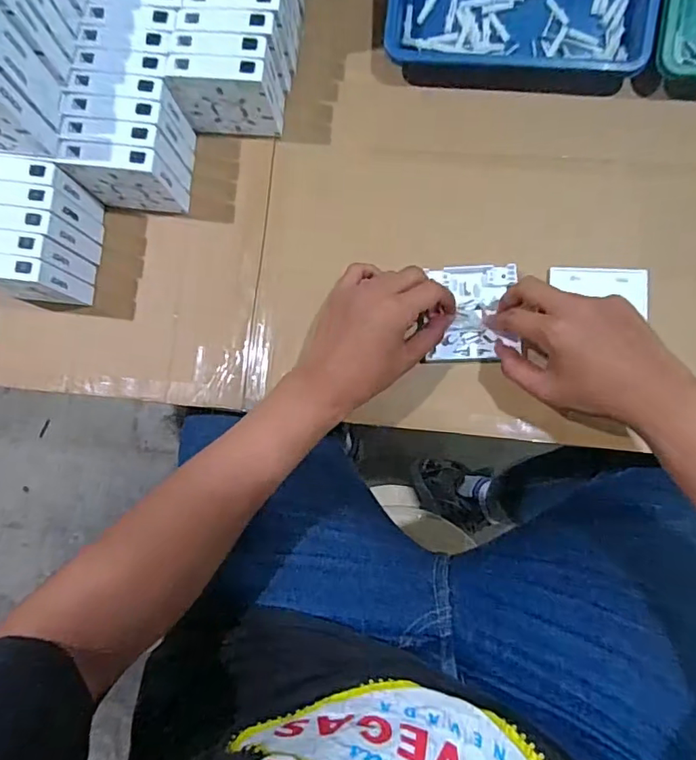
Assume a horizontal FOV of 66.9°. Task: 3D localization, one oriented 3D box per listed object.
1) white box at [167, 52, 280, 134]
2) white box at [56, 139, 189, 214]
[{"bbox_3d":[-0.112,-0.262,0.491,0.089,0.080,0.025,6,85,5],"label":"white box"},{"bbox_3d":[-0.203,-0.186,0.488,0.088,0.083,0.026,9,86,5],"label":"white box"}]

